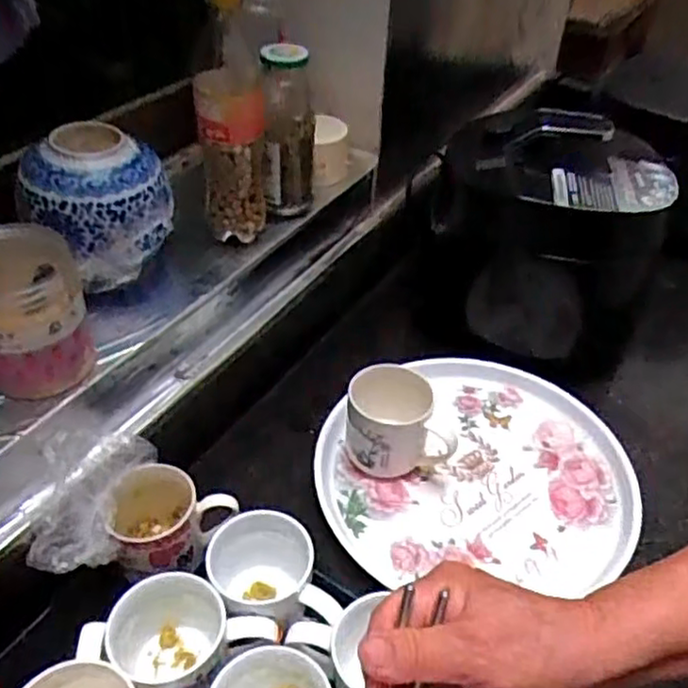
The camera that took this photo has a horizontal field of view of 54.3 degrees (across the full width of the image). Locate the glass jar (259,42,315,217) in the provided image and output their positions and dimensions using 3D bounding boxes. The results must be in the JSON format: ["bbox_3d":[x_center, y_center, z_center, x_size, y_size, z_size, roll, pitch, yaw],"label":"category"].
[{"bbox_3d":[-0.056,-0.213,0.682,0.052,0.167,0.059,-2,42,-4],"label":"glass jar"}]

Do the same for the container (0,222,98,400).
[{"bbox_3d":[-0.239,-0.023,0.507,0.086,0.112,0.073,-20,46,-23],"label":"container"}]

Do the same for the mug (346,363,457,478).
[{"bbox_3d":[0.051,0.083,0.674,0.097,0.091,0.086,-3,42,-5],"label":"mug"}]

